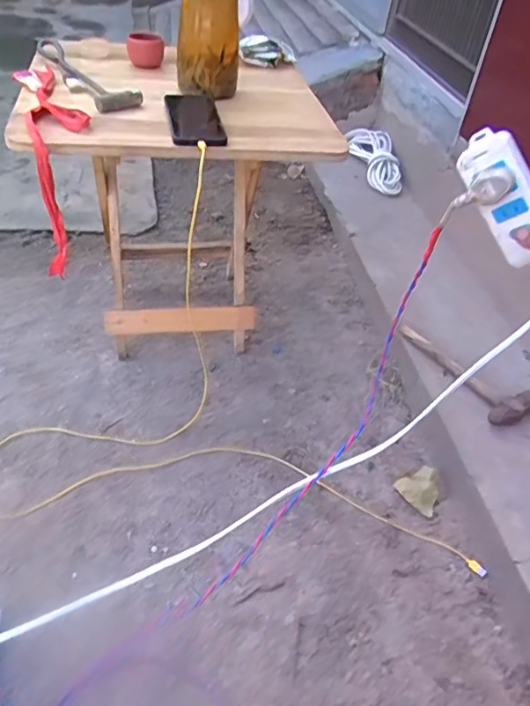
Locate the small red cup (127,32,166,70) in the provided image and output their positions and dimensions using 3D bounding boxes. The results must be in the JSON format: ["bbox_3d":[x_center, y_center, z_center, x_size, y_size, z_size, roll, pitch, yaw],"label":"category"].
[{"bbox_3d":[-0.218,-0.558,0.999,0.065,0.050,0.053,-5,43,-14],"label":"small red cup"}]

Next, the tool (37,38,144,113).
[{"bbox_3d":[-0.294,-0.469,0.908,0.078,0.020,0.314,-20,49,-28],"label":"tool"}]

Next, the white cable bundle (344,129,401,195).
[{"bbox_3d":[0.358,-0.646,1.794,0.136,0.079,0.374,2,42,-7],"label":"white cable bundle"}]

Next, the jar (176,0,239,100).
[{"bbox_3d":[-0.089,-0.546,0.871,0.098,0.224,0.094,2,42,-7],"label":"jar"}]

